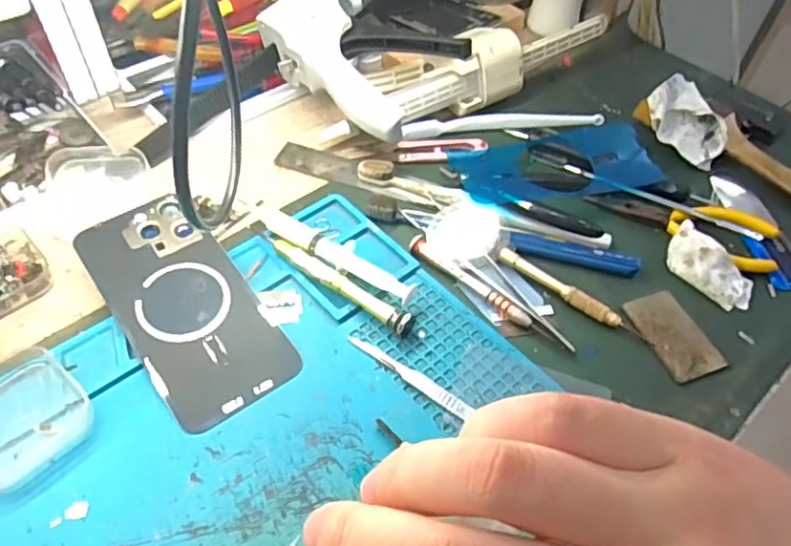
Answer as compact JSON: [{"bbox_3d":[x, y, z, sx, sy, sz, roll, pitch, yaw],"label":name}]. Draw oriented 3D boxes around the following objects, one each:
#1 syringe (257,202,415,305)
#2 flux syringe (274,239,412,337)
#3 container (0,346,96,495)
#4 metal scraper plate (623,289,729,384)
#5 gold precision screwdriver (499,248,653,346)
[{"bbox_3d":[-0.043,-0.014,0.394,0.128,0.014,0.019,29,55,17],"label":"syringe"},{"bbox_3d":[-0.034,0.005,0.379,0.106,0.013,0.016,31,56,18],"label":"flux syringe"},{"bbox_3d":[-0.196,0.074,0.313,0.065,0.016,0.061,36,58,22],"label":"container"},{"bbox_3d":[0.173,0.037,0.376,0.037,0.004,0.060,-14,54,-15],"label":"metal scraper plate"},{"bbox_3d":[0.112,0.014,0.385,0.104,0.008,0.009,31,56,18],"label":"gold precision screwdriver"}]

